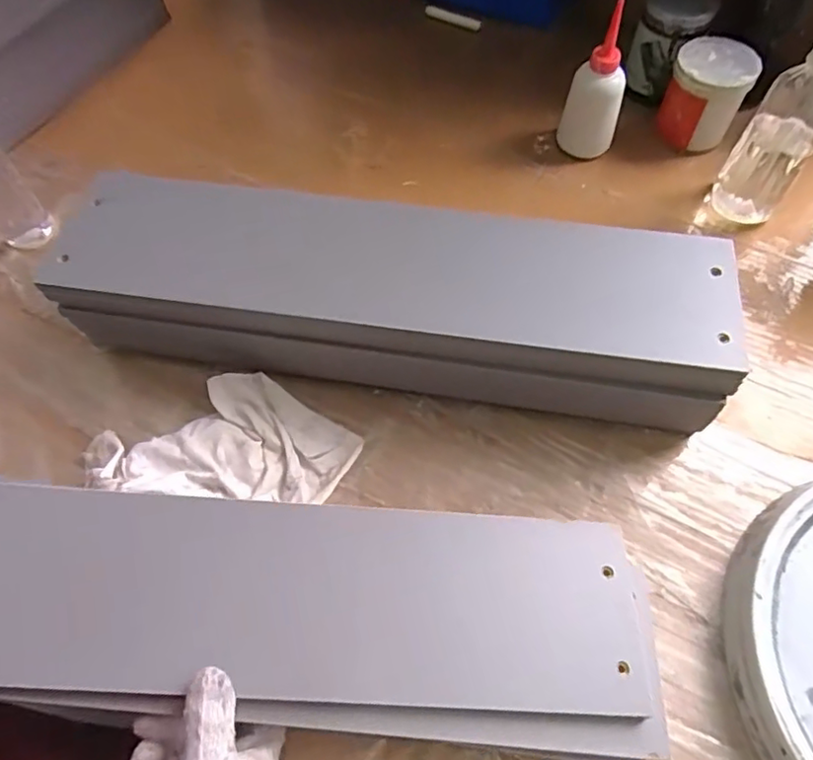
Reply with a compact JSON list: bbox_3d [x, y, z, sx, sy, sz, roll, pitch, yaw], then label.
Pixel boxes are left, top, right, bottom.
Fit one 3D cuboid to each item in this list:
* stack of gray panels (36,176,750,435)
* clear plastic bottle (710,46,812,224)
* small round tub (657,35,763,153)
[{"bbox_3d":[-0.011,-0.072,0.521,0.546,0.120,0.130,8,61,6],"label":"stack of gray panels"},{"bbox_3d":[0.364,-0.238,0.568,0.068,0.179,0.059,32,66,17],"label":"clear plastic bottle"},{"bbox_3d":[0.329,-0.315,0.661,0.083,0.094,0.081,24,64,13],"label":"small round tub"}]

